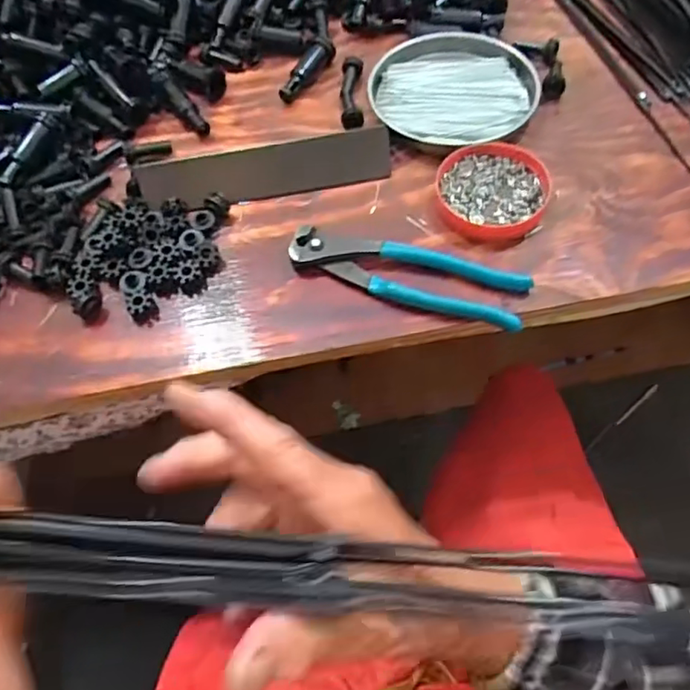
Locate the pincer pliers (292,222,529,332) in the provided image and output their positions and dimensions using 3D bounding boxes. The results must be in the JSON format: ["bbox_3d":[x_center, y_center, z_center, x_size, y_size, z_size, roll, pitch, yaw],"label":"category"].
[{"bbox_3d":[0.041,-0.047,0.408,0.162,0.014,0.043,15,63,10],"label":"pincer pliers"}]

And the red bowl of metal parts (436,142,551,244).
[{"bbox_3d":[0.109,-0.113,0.436,0.079,0.018,0.080,-6,61,-1],"label":"red bowl of metal parts"}]

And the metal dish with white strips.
[{"bbox_3d":[0.088,-0.211,0.489,0.133,0.017,0.133,-1,61,2],"label":"metal dish with white strips"}]

